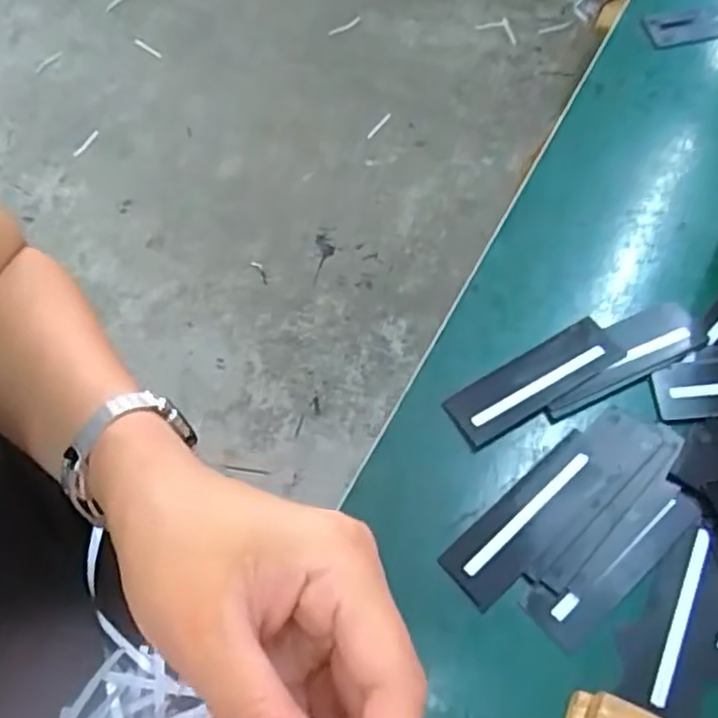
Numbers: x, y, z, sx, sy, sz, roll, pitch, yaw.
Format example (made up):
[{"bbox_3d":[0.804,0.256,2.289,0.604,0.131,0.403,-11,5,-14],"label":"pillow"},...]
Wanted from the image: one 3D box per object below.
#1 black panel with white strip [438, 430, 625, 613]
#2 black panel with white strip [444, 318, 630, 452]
[{"bbox_3d":[0.081,0.072,0.333,0.093,0.005,0.030,-38,65,-18],"label":"black panel with white strip"},{"bbox_3d":[0.090,0.011,0.367,0.095,0.004,0.030,-28,62,-13],"label":"black panel with white strip"}]

